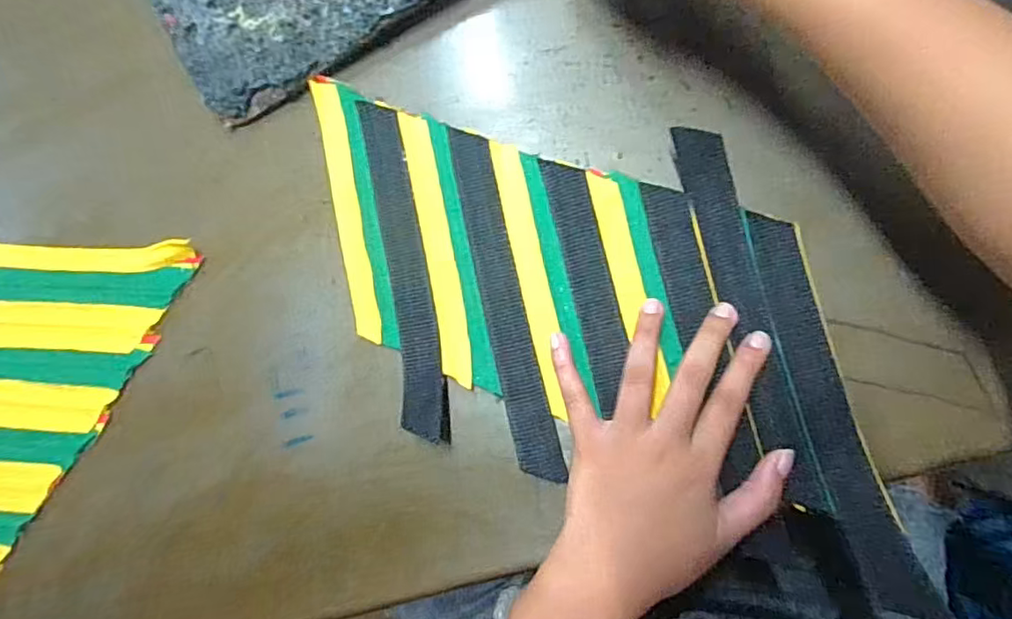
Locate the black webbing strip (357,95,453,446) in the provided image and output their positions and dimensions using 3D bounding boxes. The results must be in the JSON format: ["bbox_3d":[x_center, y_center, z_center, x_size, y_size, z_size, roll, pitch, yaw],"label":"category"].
[{"bbox_3d":[-0.062,-0.027,0.342,0.026,0.022,0.208,-13,82,6],"label":"black webbing strip"}]

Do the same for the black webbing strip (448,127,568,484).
[{"bbox_3d":[-0.002,-0.007,0.339,0.025,0.005,0.209,-14,81,3],"label":"black webbing strip"}]

